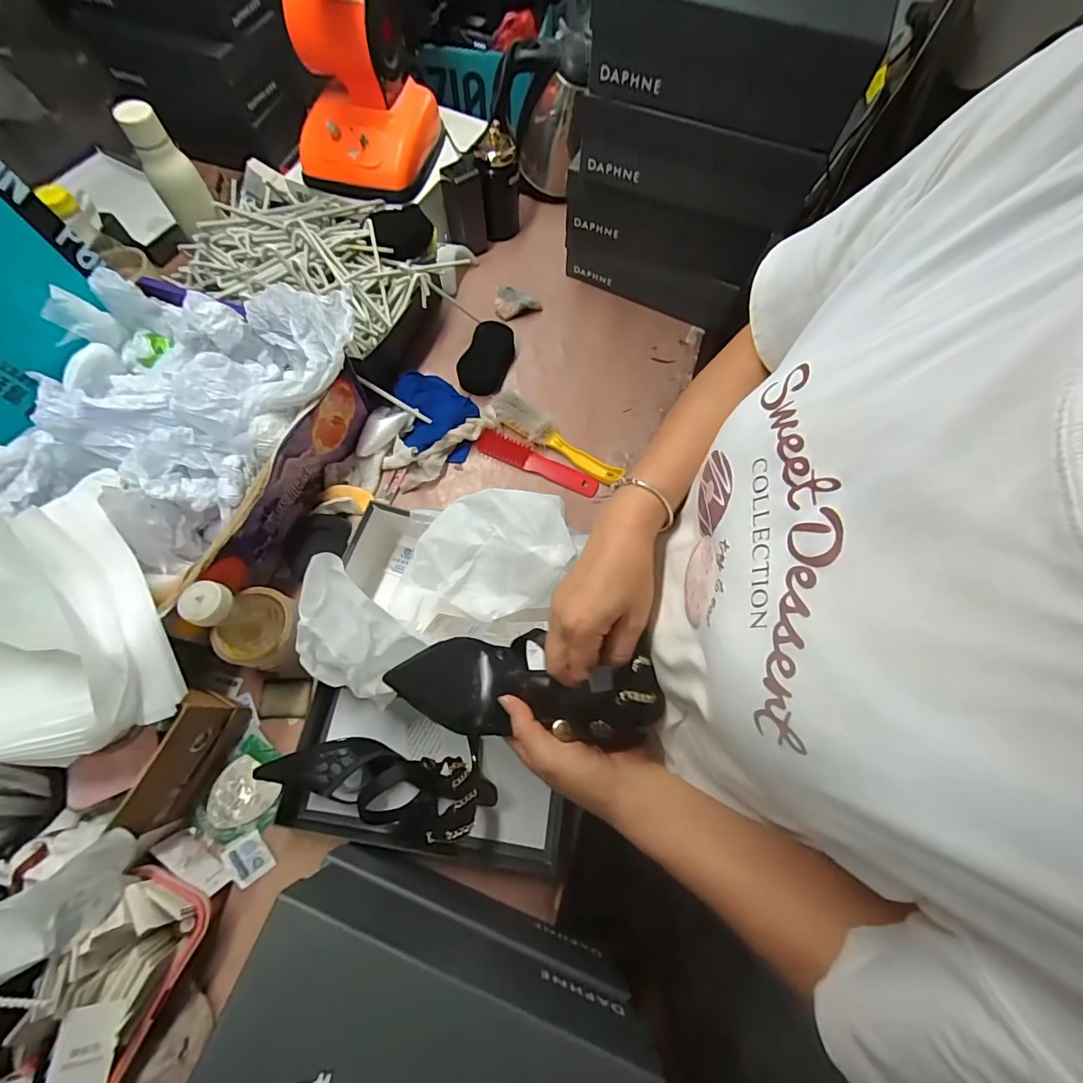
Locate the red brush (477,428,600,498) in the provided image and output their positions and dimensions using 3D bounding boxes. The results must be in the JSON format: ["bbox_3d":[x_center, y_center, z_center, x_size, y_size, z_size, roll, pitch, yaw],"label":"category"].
[{"bbox_3d":[-0.006,-0.117,0.700,0.191,0.014,0.037,25,70,8],"label":"red brush"}]

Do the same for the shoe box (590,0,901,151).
[{"bbox_3d":[0.210,-0.550,0.515,0.286,0.095,0.162,17,69,5],"label":"shoe box"}]

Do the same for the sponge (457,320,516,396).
[{"bbox_3d":[-0.088,-0.299,0.759,0.068,0.042,0.121,18,69,5],"label":"sponge"}]

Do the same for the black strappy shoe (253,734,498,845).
[{"bbox_3d":[-0.168,0.253,0.494,0.241,0.084,0.097,17,68,-10],"label":"black strappy shoe"}]

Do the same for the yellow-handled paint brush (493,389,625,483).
[{"bbox_3d":[0.024,-0.155,0.699,0.219,0.029,0.043,30,70,10],"label":"yellow-handled paint brush"}]

